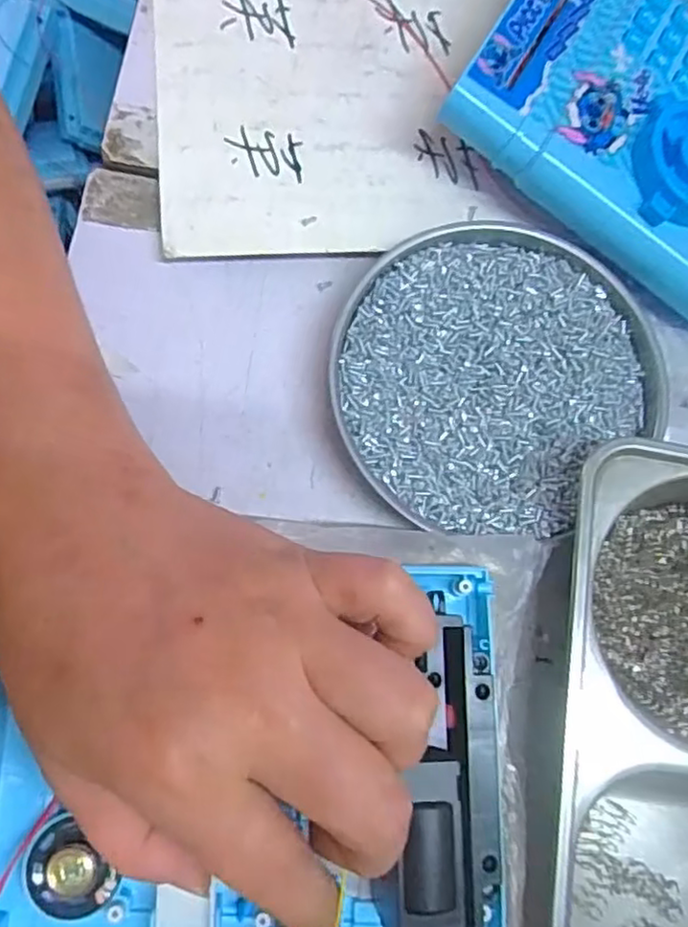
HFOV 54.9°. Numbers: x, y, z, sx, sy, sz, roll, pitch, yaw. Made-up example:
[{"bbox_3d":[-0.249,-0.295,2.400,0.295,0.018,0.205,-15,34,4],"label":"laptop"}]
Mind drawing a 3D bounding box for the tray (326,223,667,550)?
[{"bbox_3d":[0.060,-0.038,0.272,0.124,0.012,0.132,0,77,0],"label":"tray"}]

